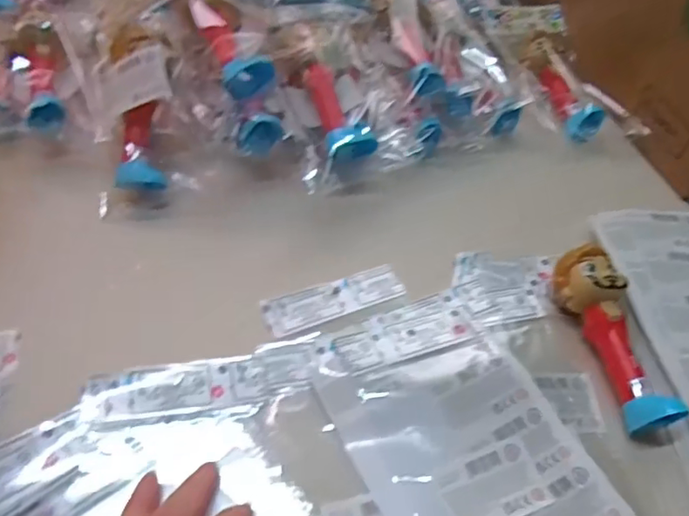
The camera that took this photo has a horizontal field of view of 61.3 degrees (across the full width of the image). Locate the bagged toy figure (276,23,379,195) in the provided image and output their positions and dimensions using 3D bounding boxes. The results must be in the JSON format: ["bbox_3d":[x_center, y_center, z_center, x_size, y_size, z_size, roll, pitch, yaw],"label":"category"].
[{"bbox_3d":[-0.013,-0.124,0.455,0.070,0.053,0.159,-7,71,-9],"label":"bagged toy figure"}]

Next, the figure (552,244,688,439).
[{"bbox_3d":[0.171,0.050,0.372,0.035,0.034,0.117,-9,52,-13],"label":"figure"}]

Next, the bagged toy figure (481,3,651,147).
[{"bbox_3d":[0.205,-0.180,0.561,0.088,0.040,0.184,-9,53,-12],"label":"bagged toy figure"}]

